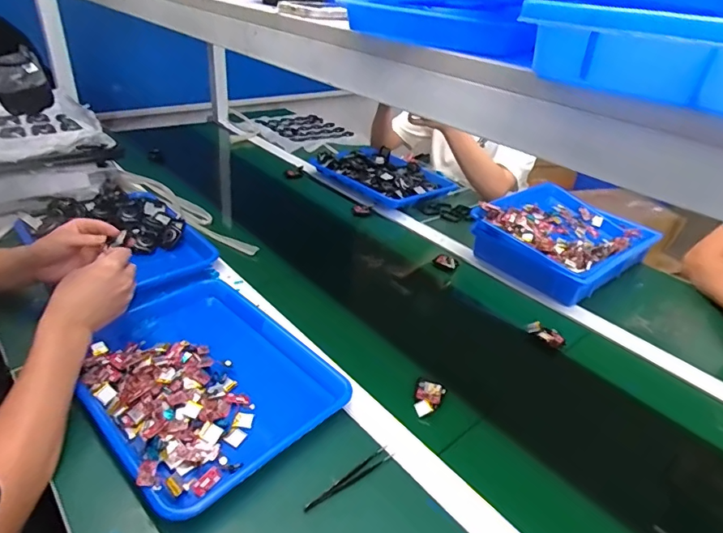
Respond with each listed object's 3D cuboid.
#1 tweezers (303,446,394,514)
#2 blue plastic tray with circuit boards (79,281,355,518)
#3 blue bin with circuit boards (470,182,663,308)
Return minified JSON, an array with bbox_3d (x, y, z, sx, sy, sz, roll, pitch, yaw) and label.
[{"bbox_3d":[-0.011,0.231,0.509,0.115,0.006,0.016,-22,41,-36],"label":"tweezers"},{"bbox_3d":[-0.216,0.134,0.617,0.364,0.042,0.261,31,40,34],"label":"blue plastic tray with circuit boards"},{"bbox_3d":[0.413,-0.065,0.968,0.330,0.080,0.271,-24,42,-38],"label":"blue bin with circuit boards"}]

